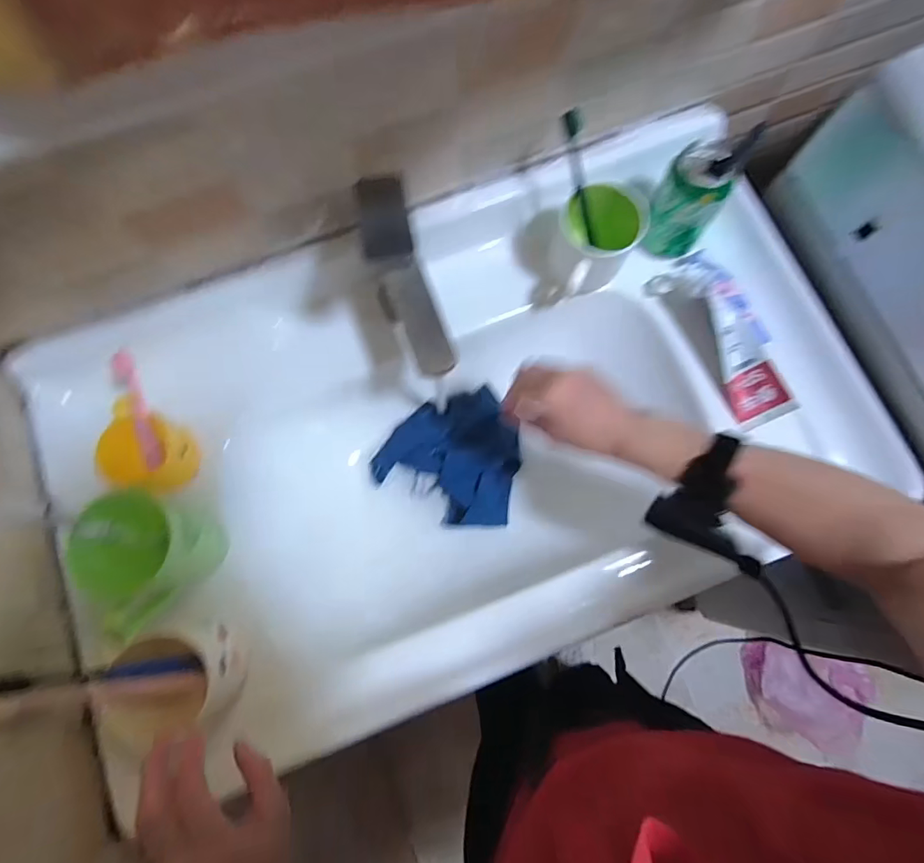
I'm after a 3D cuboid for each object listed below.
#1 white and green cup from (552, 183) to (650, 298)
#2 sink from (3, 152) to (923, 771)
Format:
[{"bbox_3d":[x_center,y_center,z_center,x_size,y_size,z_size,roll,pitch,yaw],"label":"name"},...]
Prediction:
[{"bbox_3d":[0.138,-0.186,0.517,0.079,0.091,0.088,6,78,2],"label":"white and green cup"},{"bbox_3d":[0.008,0.004,0.555,0.774,0.177,0.459,-22,78,-4],"label":"sink"}]

